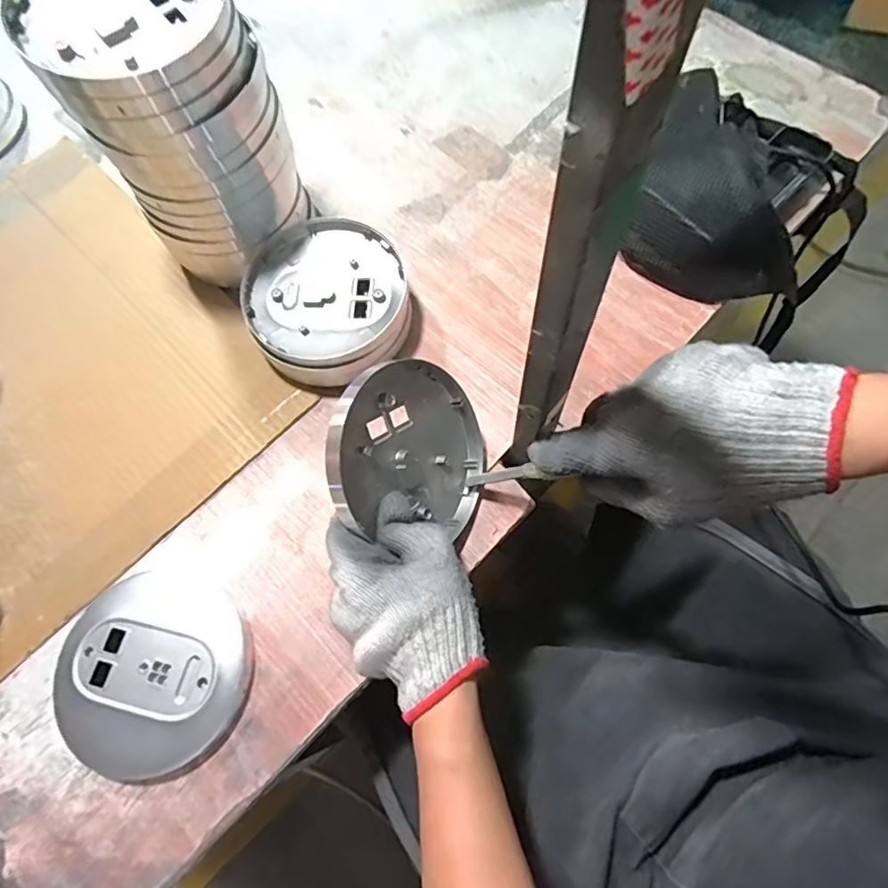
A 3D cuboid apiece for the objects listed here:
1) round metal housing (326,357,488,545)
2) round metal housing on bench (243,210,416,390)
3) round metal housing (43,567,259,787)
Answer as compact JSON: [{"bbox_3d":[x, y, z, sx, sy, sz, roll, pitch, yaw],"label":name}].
[{"bbox_3d":[-0.022,0.005,0.397,0.023,0.129,0.119,-5,63,47],"label":"round metal housing"},{"bbox_3d":[-0.099,-0.126,0.481,0.135,0.045,0.136,-1,70,2],"label":"round metal housing on bench"},{"bbox_3d":[-0.207,0.161,0.391,0.136,0.022,0.130,-1,70,2],"label":"round metal housing"}]

